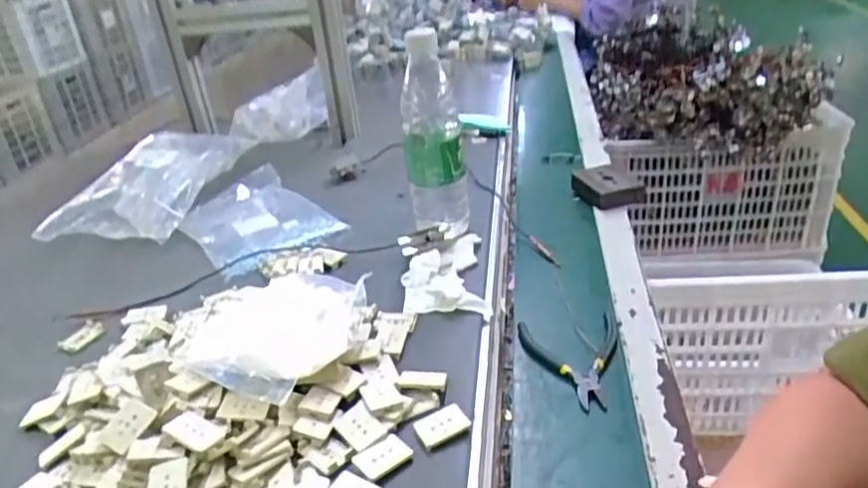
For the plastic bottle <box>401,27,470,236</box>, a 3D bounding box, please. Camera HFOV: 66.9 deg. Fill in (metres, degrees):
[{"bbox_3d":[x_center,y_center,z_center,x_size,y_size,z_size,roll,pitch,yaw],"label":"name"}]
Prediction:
[{"bbox_3d":[-0.001,-0.115,0.709,0.062,0.215,0.069,-4,28,3],"label":"plastic bottle"}]

